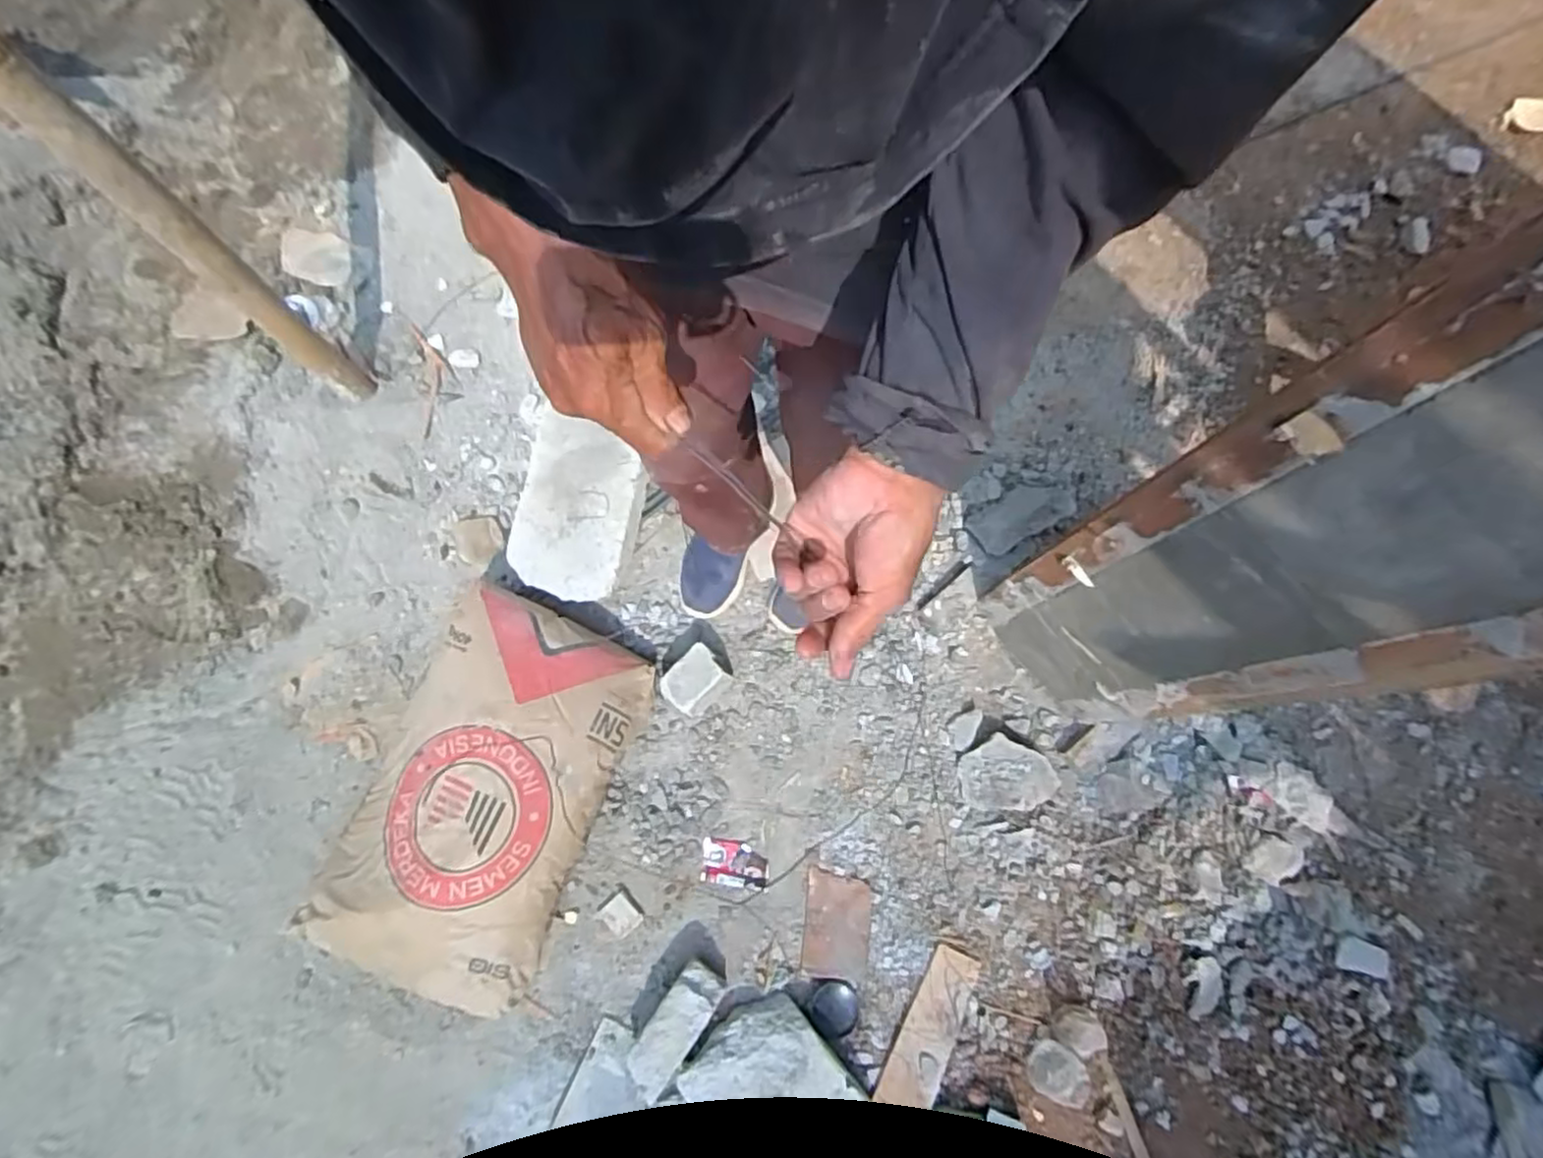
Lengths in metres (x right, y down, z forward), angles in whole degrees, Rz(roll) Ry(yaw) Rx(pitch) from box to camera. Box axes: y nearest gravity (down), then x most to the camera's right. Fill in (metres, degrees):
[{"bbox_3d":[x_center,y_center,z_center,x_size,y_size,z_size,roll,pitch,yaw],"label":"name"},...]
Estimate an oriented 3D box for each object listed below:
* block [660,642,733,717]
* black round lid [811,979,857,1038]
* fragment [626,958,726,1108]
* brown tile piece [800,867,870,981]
[{"bbox_3d":[-0.131,0.174,1.194,0.082,0.088,0.111,43,78,8],"label":"block"},{"bbox_3d":[0.099,0.672,1.098,0.069,0.011,0.078,1,76,-2],"label":"black round lid"},{"bbox_3d":[-0.146,0.672,1.057,0.075,0.072,0.189,34,77,6],"label":"fragment"},{"bbox_3d":[0.105,0.560,1.137,0.104,0.006,0.151,6,69,2],"label":"brown tile piece"}]

